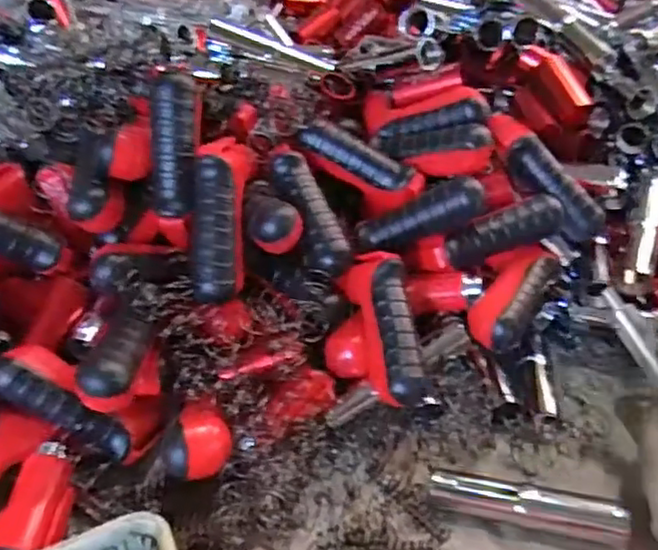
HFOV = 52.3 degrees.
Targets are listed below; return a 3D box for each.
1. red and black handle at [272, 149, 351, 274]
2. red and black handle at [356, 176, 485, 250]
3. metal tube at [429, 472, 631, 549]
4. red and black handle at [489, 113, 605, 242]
[{"bbox_3d":[-0.016,-0.050,0.524,0.029,0.022,0.105,-18,75,-22],"label":"red and black handle"},{"bbox_3d":[0.069,-0.048,0.527,0.102,0.031,0.024,-22,31,25],"label":"red and black handle"},{"bbox_3d":[0.132,0.154,0.446,0.126,0.025,0.033,6,38,7],"label":"metal tube"},{"bbox_3d":[0.181,-0.083,0.564,0.129,0.027,0.035,50,51,1],"label":"red and black handle"}]

